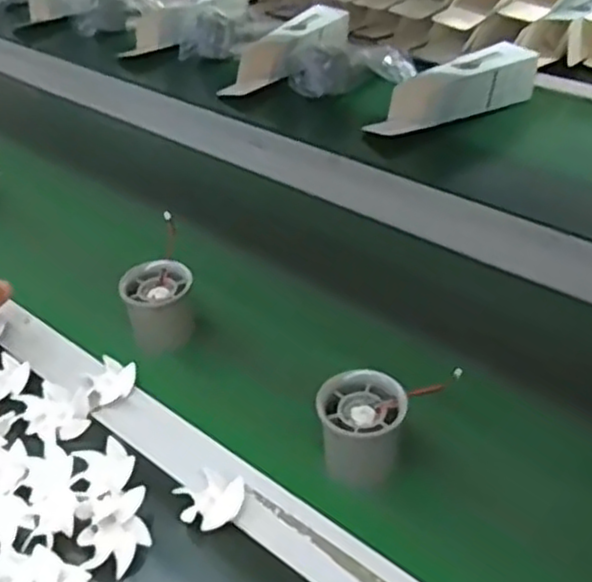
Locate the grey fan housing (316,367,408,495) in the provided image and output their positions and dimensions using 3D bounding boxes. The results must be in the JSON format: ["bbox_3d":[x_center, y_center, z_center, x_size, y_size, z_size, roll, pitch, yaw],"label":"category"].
[{"bbox_3d":[0.044,0.094,0.488,0.055,0.066,0.057,-7,38,-2],"label":"grey fan housing"}]

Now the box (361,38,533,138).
[{"bbox_3d":[0.199,-0.245,0.903,0.217,0.066,0.059,-23,41,-22],"label":"box"}]

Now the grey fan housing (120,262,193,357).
[{"bbox_3d":[-0.111,0.014,0.609,0.053,0.059,0.047,-12,38,-9],"label":"grey fan housing"}]

